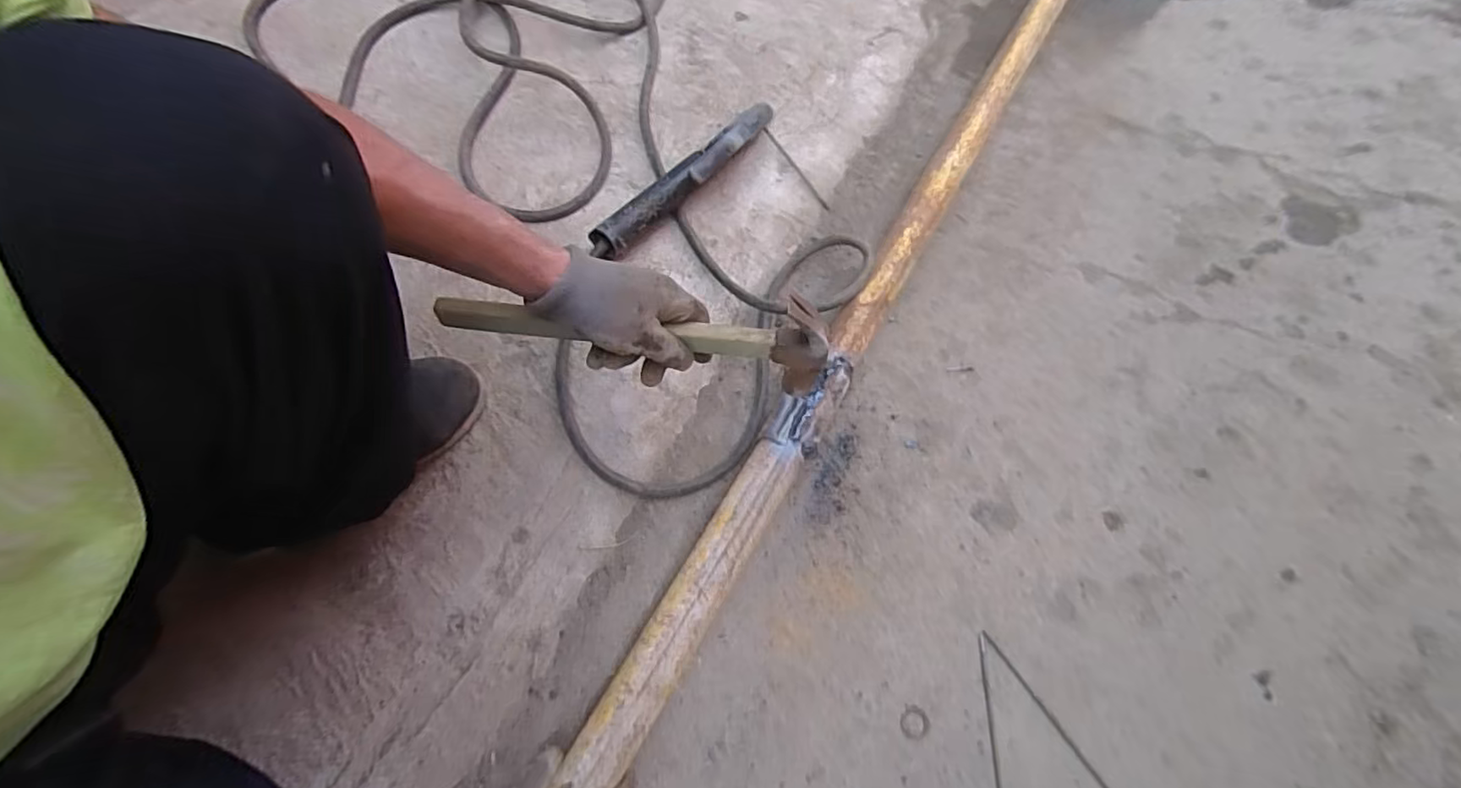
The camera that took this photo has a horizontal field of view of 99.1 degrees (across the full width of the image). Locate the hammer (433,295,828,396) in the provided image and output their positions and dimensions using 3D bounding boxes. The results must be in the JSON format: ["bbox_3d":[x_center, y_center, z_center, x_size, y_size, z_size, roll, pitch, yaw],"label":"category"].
[{"bbox_3d":[-0.082,-0.050,0.531,0.326,0.111,0.024,5,61,0],"label":"hammer"}]

